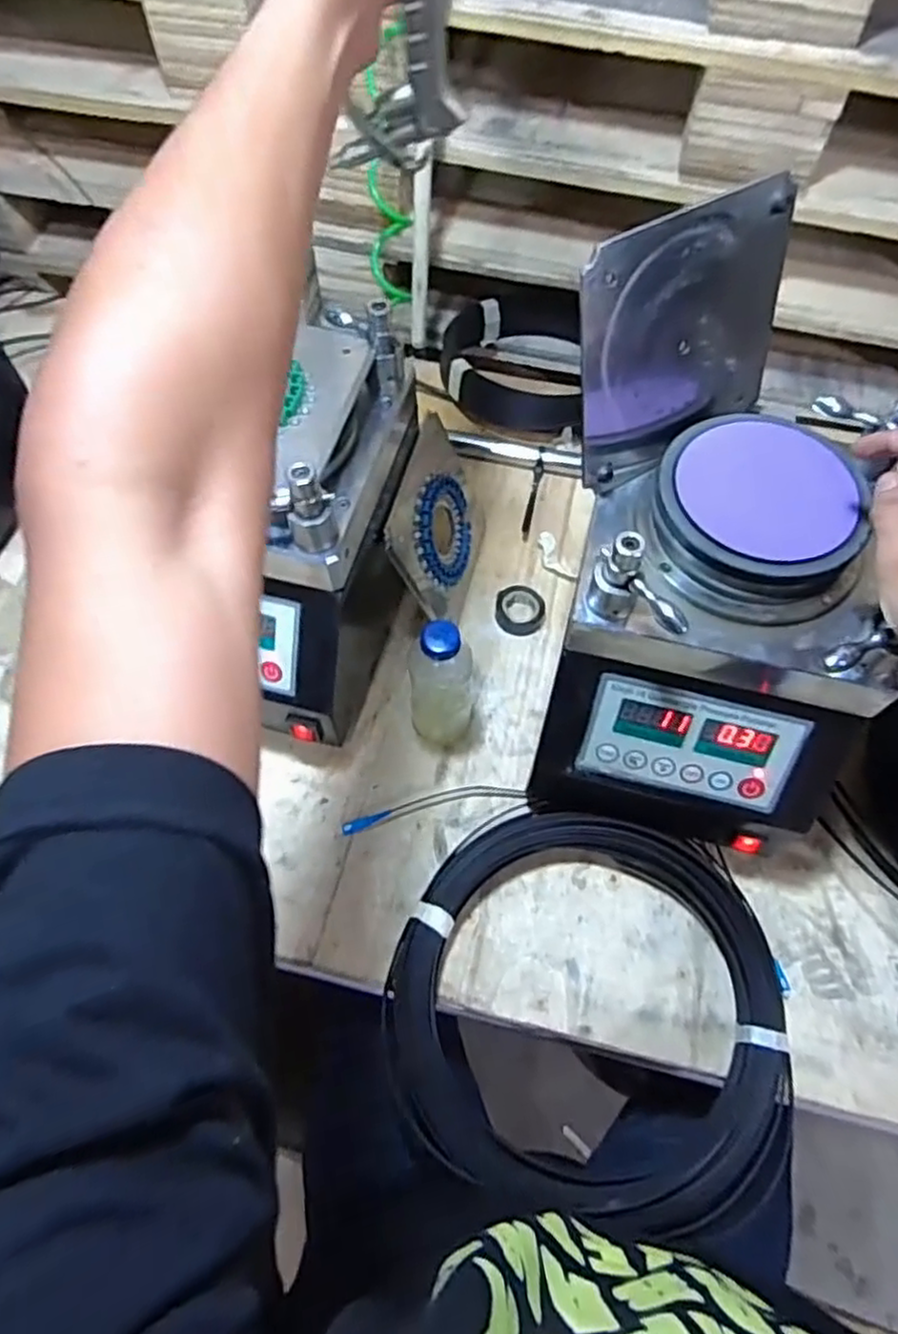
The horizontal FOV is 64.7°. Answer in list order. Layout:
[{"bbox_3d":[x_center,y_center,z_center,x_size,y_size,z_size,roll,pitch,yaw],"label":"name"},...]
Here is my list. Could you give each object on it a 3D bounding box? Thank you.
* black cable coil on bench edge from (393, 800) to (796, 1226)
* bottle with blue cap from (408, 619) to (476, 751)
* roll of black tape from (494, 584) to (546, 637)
[{"bbox_3d":[0.115,0.262,0.567,0.321,0.047,0.287,12,64,6],"label":"black cable coil on bench edge"},{"bbox_3d":[-0.005,0.012,0.643,0.057,0.162,0.070,4,63,2],"label":"bottle with blue cap"},{"bbox_3d":[0.076,-0.063,0.762,0.052,0.015,0.059,0,63,0],"label":"roll of black tape"}]

